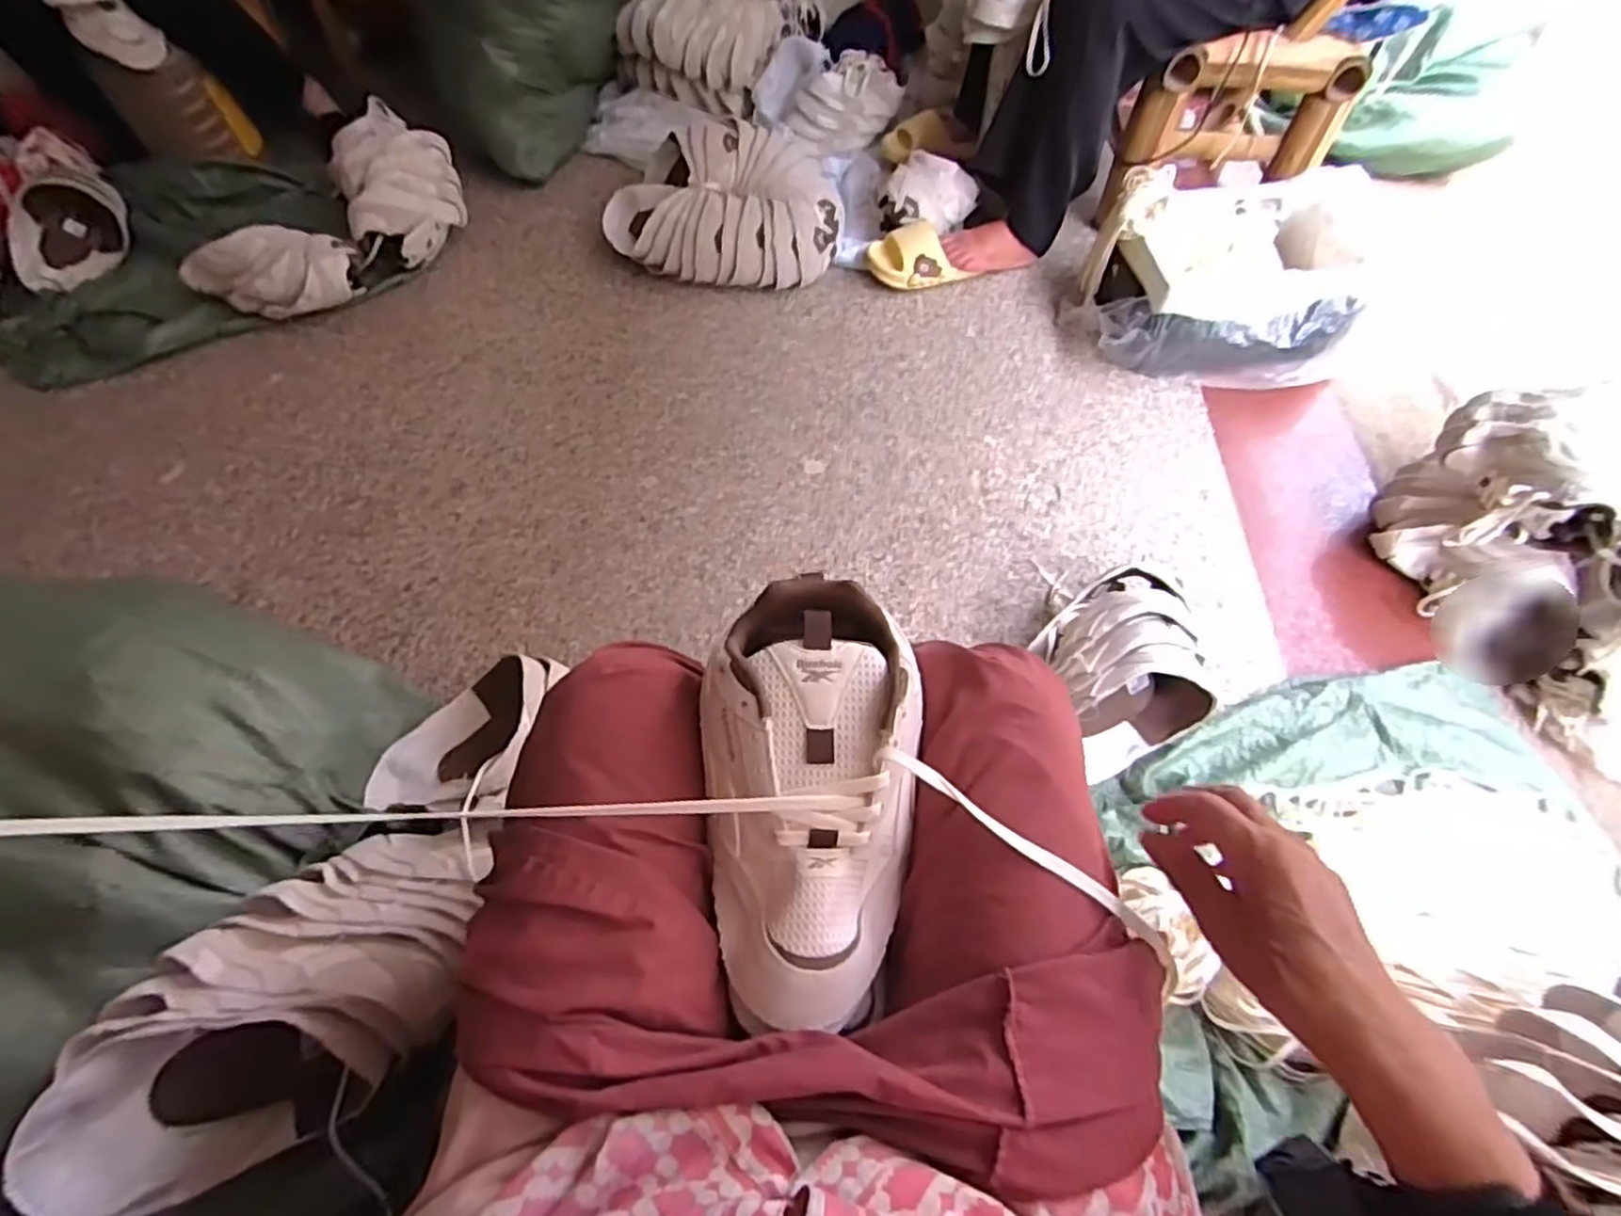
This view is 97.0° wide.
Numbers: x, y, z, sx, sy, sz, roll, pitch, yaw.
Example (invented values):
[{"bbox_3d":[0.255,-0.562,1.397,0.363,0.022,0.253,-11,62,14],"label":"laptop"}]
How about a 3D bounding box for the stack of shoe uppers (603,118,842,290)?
[{"bbox_3d":[-0.161,-0.733,1.313,0.431,0.144,0.296,10,60,5],"label":"stack of shoe uppers"}]

